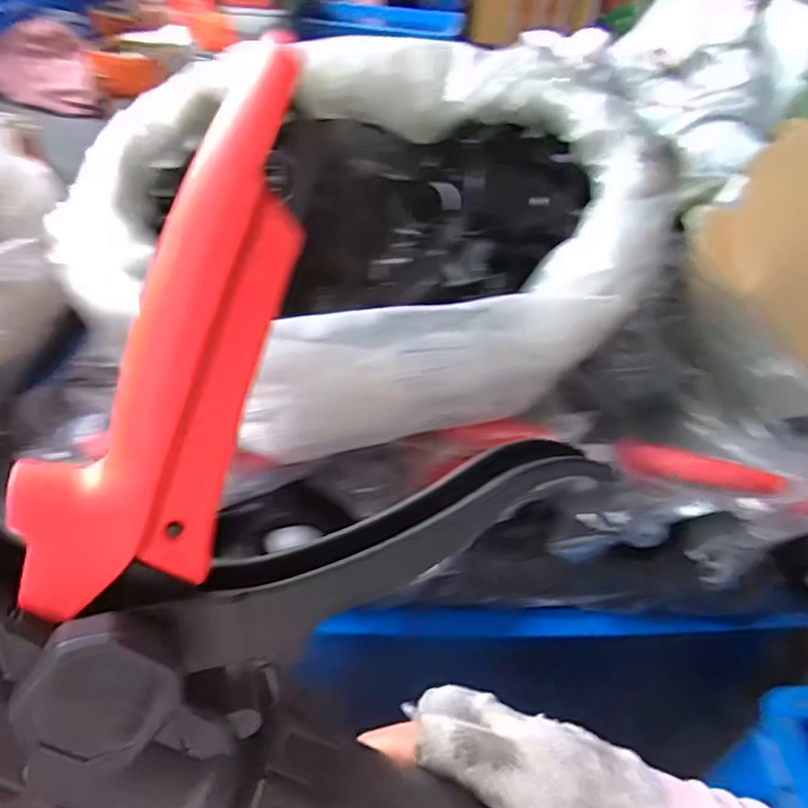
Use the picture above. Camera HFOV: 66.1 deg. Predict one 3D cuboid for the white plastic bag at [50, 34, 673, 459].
[{"bbox_3d":[-0.008,-0.151,0.484,0.360,0.169,0.332,-28,51,-33],"label":"white plastic bag"}]

